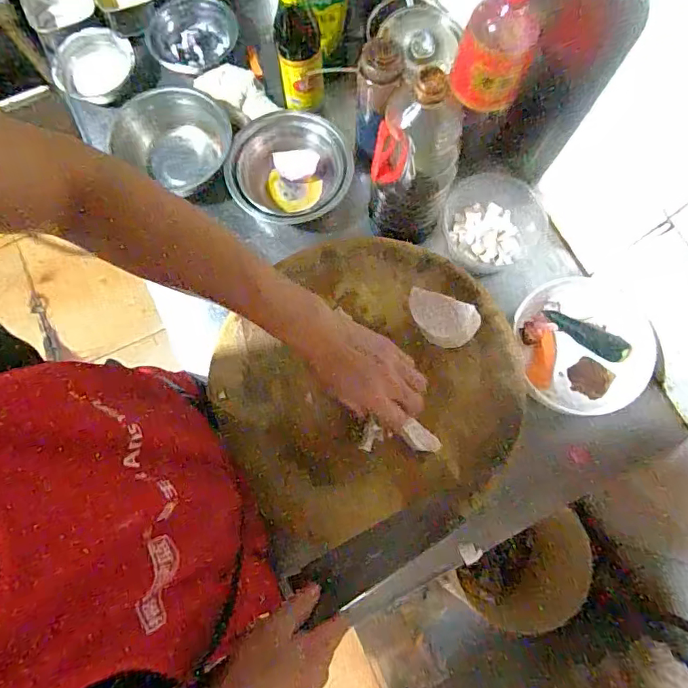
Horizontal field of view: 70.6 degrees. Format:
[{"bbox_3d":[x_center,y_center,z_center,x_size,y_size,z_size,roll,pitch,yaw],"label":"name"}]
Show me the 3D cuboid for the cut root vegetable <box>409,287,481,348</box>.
[{"bbox_3d":[0.118,-0.026,0.592,0.087,0.041,0.051,17,77,4],"label":"cut root vegetable"}]

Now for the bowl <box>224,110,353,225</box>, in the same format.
[{"bbox_3d":[-0.081,-0.254,0.742,0.183,0.094,0.162,2,76,1],"label":"bowl"}]

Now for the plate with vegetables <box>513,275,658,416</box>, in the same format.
[{"bbox_3d":[0.335,-0.001,0.667,0.171,0.042,0.183,0,76,0],"label":"plate with vegetables"}]

